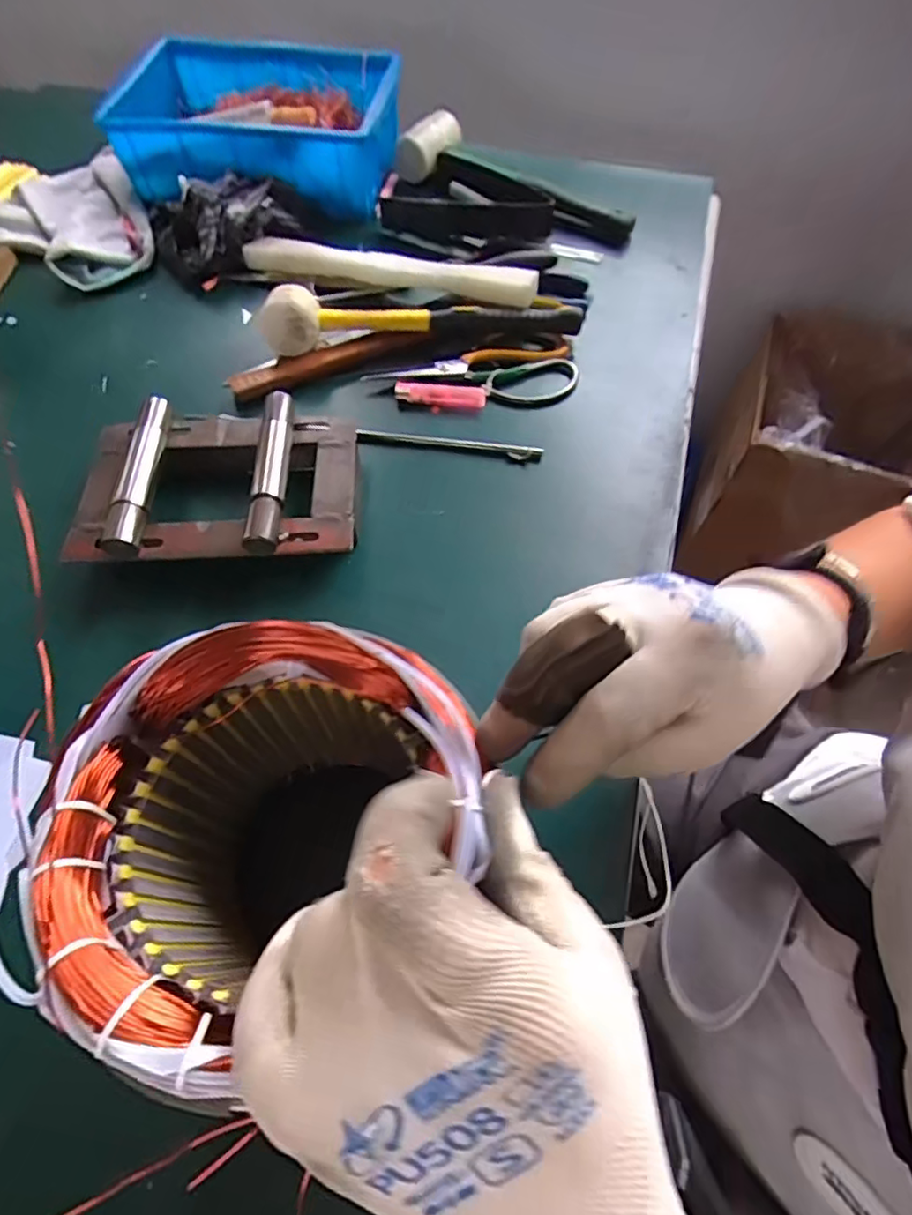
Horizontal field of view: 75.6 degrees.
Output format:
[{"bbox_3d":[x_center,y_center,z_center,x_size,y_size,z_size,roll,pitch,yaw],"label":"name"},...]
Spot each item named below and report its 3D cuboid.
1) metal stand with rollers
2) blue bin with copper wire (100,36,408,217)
[{"bbox_3d":[-0.172,-0.096,0.437,0.198,0.048,0.151,-1,60,-2],"label":"metal stand with rollers"},{"bbox_3d":[-0.221,-0.539,0.669,0.305,0.089,0.245,1,60,-1],"label":"blue bin with copper wire"}]

